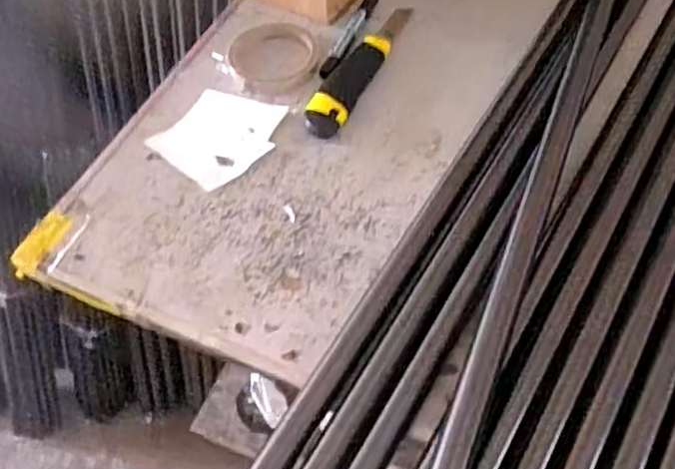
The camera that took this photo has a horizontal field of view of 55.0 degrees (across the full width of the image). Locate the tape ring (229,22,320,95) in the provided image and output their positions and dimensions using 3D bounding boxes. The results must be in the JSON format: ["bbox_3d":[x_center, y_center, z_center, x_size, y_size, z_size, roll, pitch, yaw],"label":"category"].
[{"bbox_3d":[-0.062,-0.179,0.649,0.088,0.014,0.089,-2,56,3],"label":"tape ring"}]

